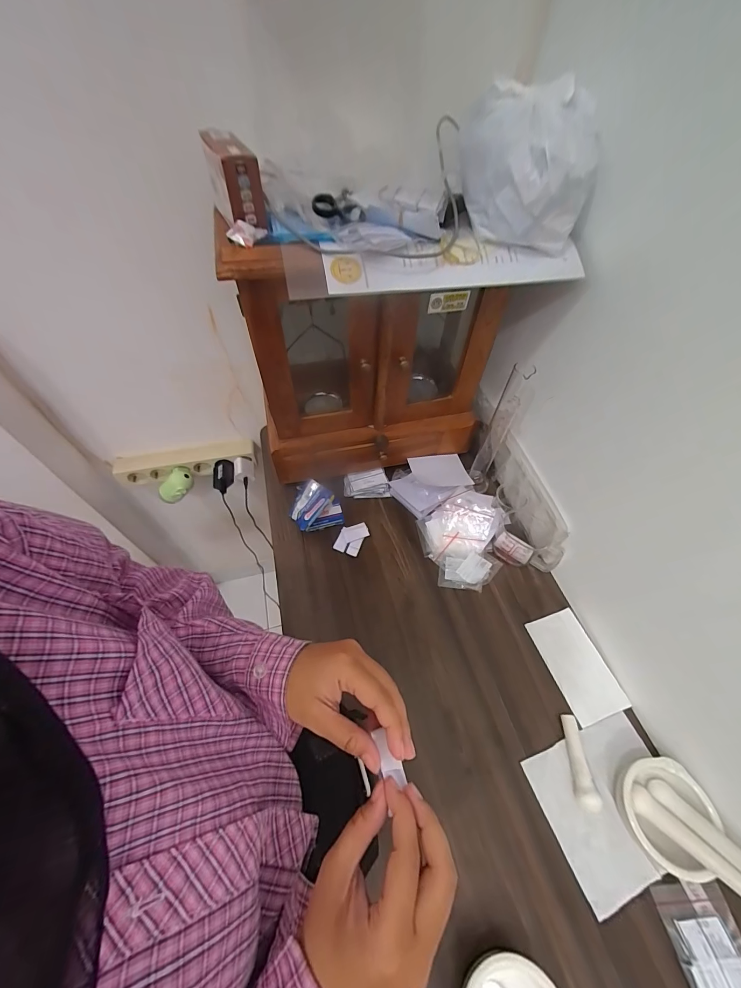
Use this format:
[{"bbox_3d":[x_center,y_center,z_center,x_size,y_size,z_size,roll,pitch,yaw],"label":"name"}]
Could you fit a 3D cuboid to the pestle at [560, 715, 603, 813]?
[{"bbox_3d":[0.255,0.329,0.436,0.023,0.028,0.093,3,54,1],"label":"pestle"}]

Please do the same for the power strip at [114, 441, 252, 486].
[{"bbox_3d":[-0.414,-0.073,0.803,0.288,0.058,0.051,-10,55,-8],"label":"power strip"}]

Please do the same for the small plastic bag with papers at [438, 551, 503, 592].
[{"bbox_3d":[0.163,0.127,0.582,0.100,0.017,0.061,-8,55,-7],"label":"small plastic bag with papers"}]

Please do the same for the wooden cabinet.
[{"bbox_3d":[0.005,-0.212,0.567,0.348,0.369,0.194,-6,55,-5],"label":"wooden cabinet"}]

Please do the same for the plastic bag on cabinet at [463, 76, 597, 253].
[{"bbox_3d":[0.151,-0.324,0.356,0.131,0.112,0.067,25,58,16],"label":"plastic bag on cabinet"}]

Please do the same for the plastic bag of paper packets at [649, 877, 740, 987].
[{"bbox_3d":[0.341,0.458,0.349,0.069,0.020,0.101,-4,54,-4],"label":"plastic bag of paper packets"}]

